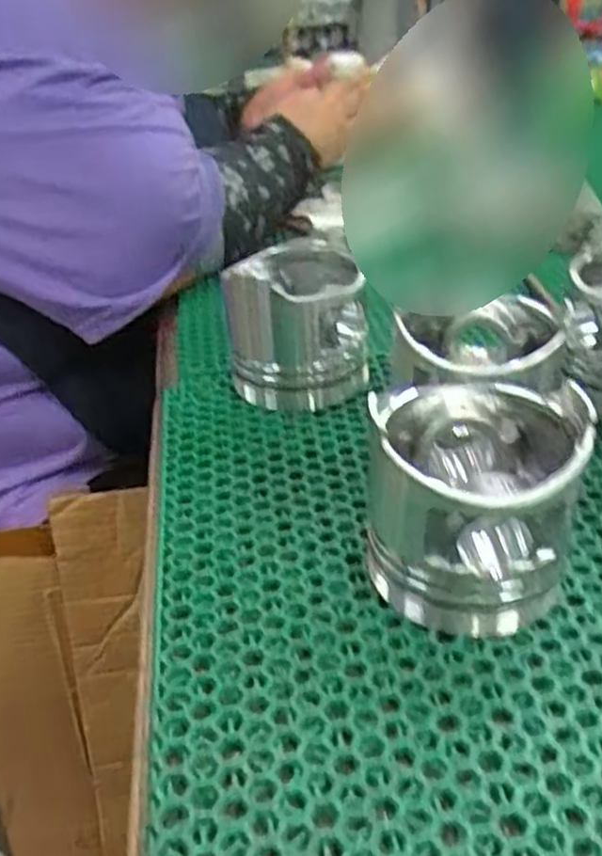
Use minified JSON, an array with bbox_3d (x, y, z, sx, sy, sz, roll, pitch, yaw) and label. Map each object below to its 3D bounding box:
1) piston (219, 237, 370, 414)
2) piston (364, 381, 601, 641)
[{"bbox_3d":[-0.003,-0.066,0.490,0.089,0.088,0.089,-4,33,-4],"label":"piston"},{"bbox_3d":[0.076,0.030,0.341,0.095,0.081,0.097,11,35,19],"label":"piston"}]

